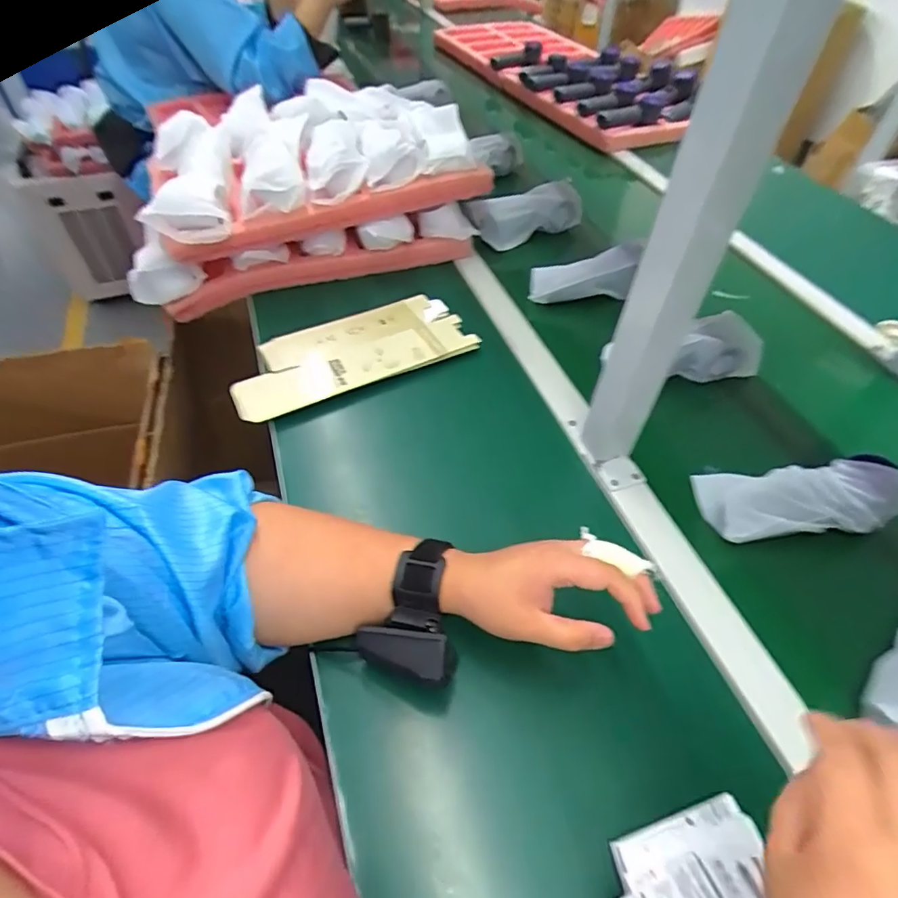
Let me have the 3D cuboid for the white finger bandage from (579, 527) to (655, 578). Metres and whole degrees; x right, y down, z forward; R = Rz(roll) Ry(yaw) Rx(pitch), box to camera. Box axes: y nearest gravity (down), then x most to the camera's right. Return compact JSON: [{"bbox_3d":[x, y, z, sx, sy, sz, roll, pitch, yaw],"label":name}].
[{"bbox_3d":[0.114,0.073,0.349,0.053,0.012,0.025,25,53,11],"label":"white finger bandage"}]

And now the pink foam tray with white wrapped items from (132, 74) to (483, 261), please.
[{"bbox_3d":[-0.203,-0.429,0.751,0.431,0.092,0.339,-14,52,-14],"label":"pink foam tray with white wrapped items"}]

